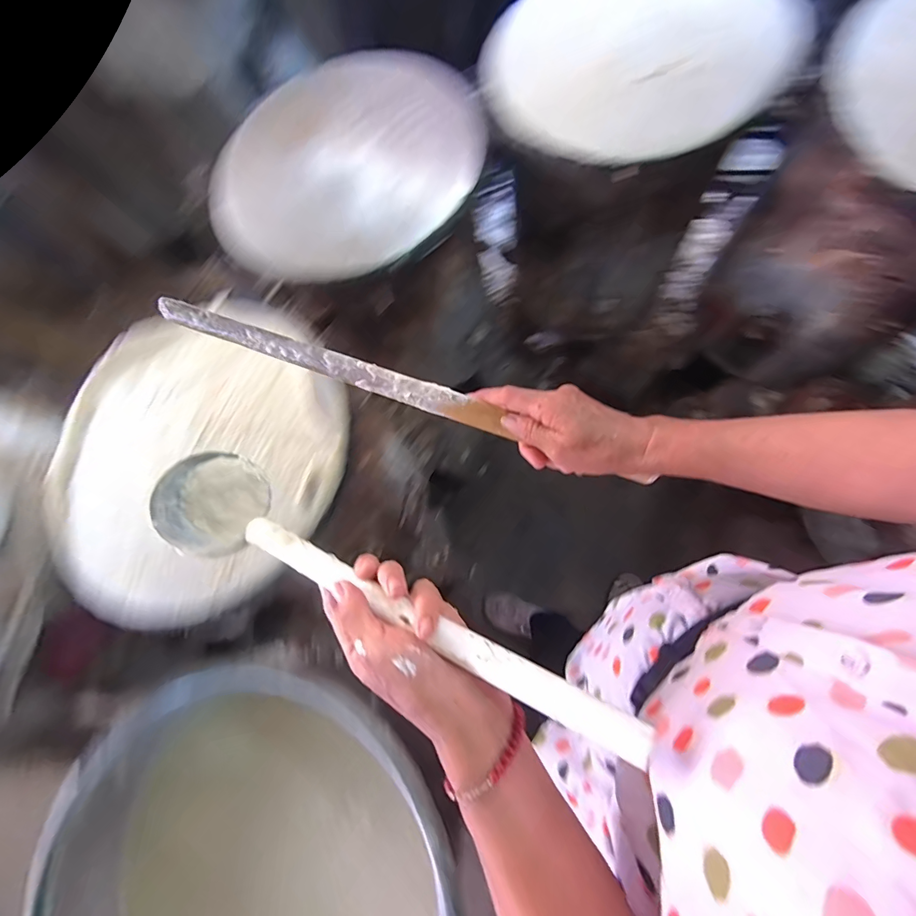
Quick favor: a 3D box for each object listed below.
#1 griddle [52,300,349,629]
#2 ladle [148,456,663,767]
[{"bbox_3d":[-0.320,-0.009,0.494,0.353,0.048,0.361,-1,71,2],"label":"griddle"},{"bbox_3d":[-0.068,0.088,0.287,0.392,0.046,0.078,20,72,25],"label":"ladle"}]

